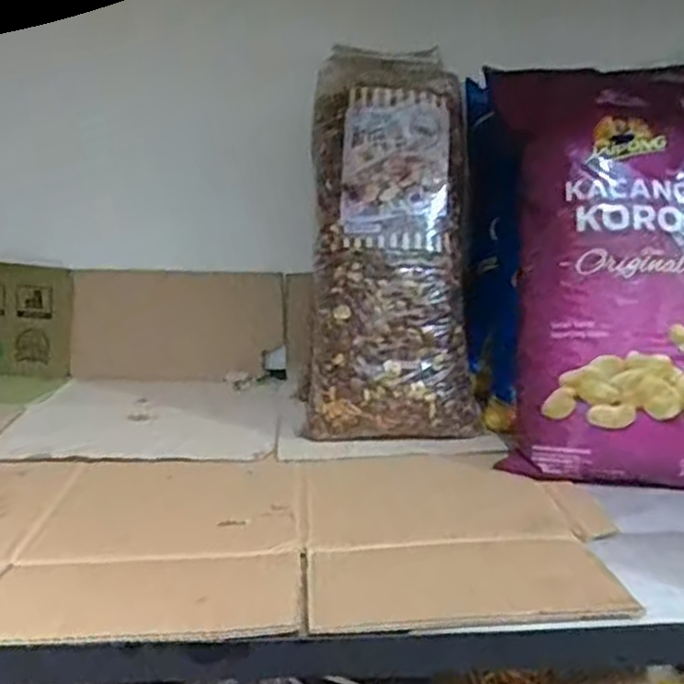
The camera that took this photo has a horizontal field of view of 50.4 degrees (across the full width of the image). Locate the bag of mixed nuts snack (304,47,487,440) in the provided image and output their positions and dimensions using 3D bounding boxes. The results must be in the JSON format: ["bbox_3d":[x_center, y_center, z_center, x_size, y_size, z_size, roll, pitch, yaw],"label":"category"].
[{"bbox_3d":[0.054,-0.107,0.807,0.182,0.406,0.103,1,13,3],"label":"bag of mixed nuts snack"}]

